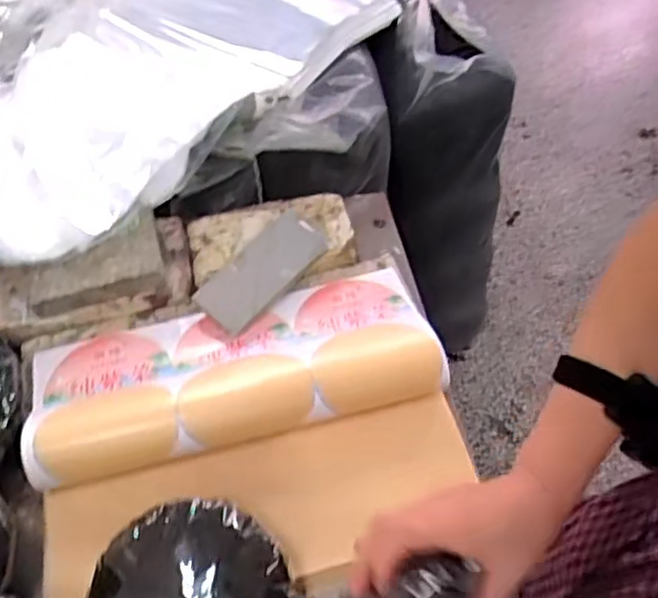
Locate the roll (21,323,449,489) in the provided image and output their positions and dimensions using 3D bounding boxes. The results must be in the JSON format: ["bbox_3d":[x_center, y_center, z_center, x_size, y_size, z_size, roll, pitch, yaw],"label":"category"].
[{"bbox_3d":[-0.087,0.099,0.708,0.435,0.050,0.088,-13,56,-9],"label":"roll"}]

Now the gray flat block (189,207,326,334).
[{"bbox_3d":[-0.078,-0.038,0.796,0.072,0.012,0.169,42,64,7],"label":"gray flat block"}]

